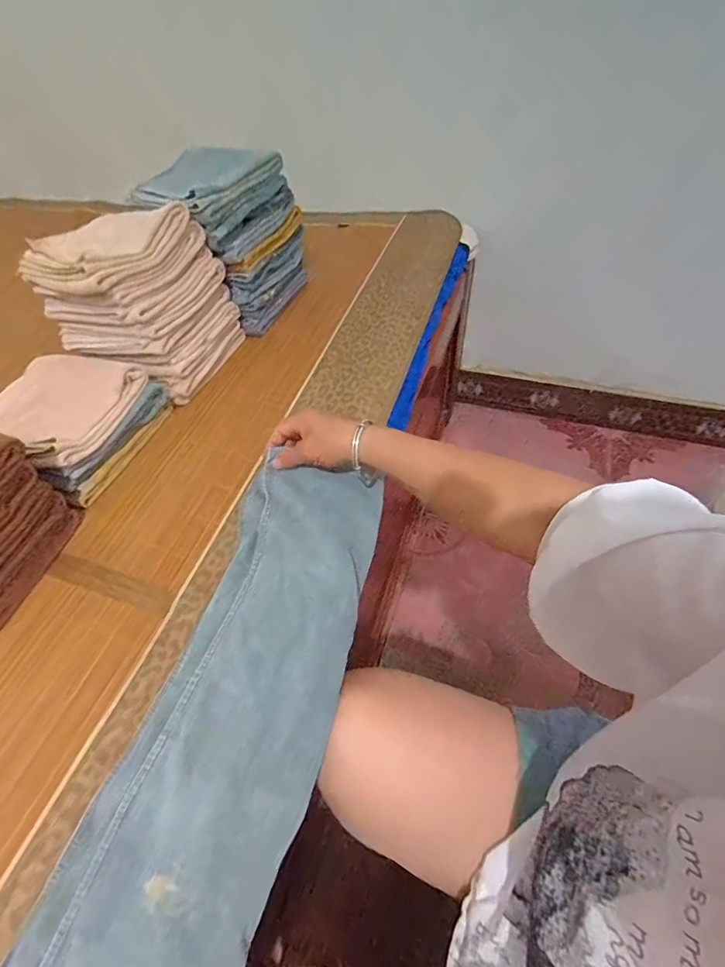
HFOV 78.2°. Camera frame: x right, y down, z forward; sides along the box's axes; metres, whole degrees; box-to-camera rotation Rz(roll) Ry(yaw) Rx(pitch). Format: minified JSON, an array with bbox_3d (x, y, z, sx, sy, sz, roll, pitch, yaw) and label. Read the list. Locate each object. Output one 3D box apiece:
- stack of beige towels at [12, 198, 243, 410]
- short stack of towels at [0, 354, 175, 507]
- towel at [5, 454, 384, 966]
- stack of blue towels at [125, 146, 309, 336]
[{"bbox_3d":[-0.304,-0.251,0.615,0.196,0.171,0.177,17,56,17],"label":"stack of beige towels"},{"bbox_3d":[-0.362,-0.081,0.555,0.168,0.075,0.175,15,55,16],"label":"short stack of towels"},{"bbox_3d":[-0.116,0.224,0.363,0.154,0.036,0.571,21,55,-1],"label":"towel"},{"bbox_3d":[-0.210,-0.374,0.685,0.175,0.187,0.172,14,55,15],"label":"stack of blue towels"}]

